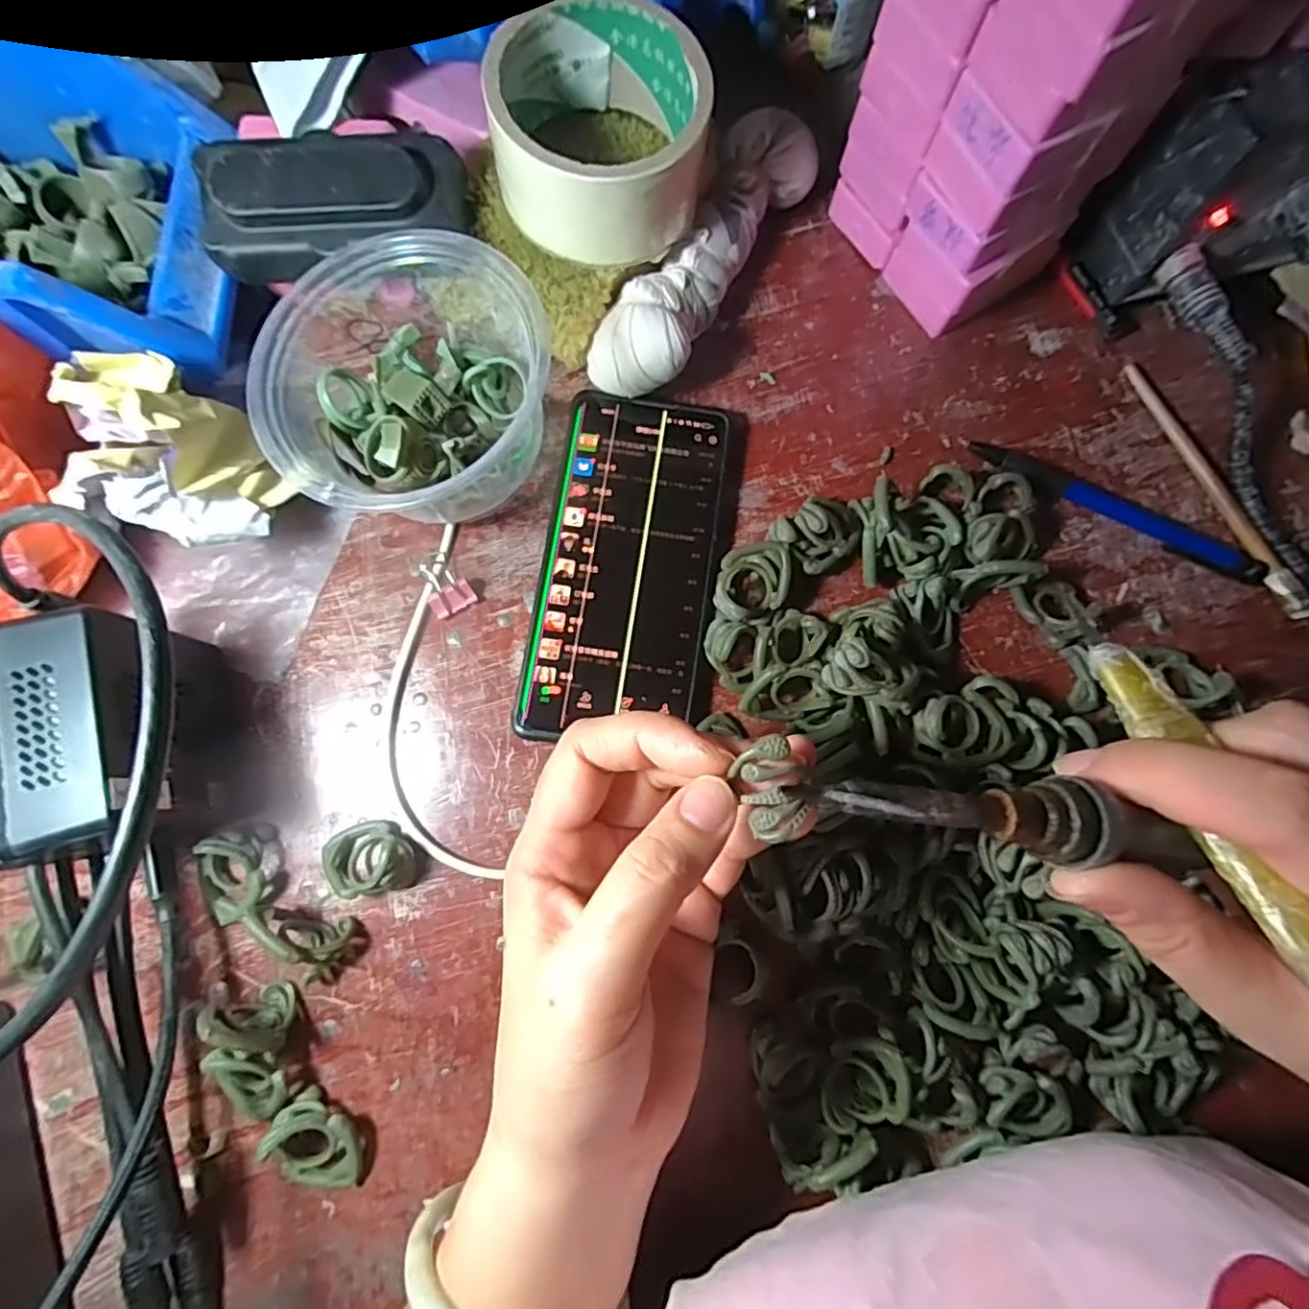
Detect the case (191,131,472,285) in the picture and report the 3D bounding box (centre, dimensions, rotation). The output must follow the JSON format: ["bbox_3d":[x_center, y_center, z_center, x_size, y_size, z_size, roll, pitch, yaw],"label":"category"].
[{"bbox_3d":[-0.133,-0.187,0.261,0.103,0.028,0.042,-2,80,-1],"label":"case"}]

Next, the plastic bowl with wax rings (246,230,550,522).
[{"bbox_3d":[-0.098,-0.110,0.268,0.107,0.069,0.107,0,80,-1],"label":"plastic bowl with wax rings"}]

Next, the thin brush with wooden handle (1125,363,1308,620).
[{"bbox_3d":[0.262,-0.079,0.297,0.008,0.009,0.138,-24,81,-5],"label":"thin brush with wooden handle"}]

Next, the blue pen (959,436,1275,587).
[{"bbox_3d":[0.214,-0.068,0.297,0.145,0.008,0.012,27,80,4],"label":"blue pen"}]

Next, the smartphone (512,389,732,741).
[{"bbox_3d":[-0.013,-0.041,0.287,0.073,0.013,0.155,9,80,1],"label":"smartphone"}]

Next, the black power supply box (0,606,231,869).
[{"bbox_3d":[-0.198,0.030,0.236,0.051,0.077,0.076,-18,80,-4],"label":"black power supply box"}]

